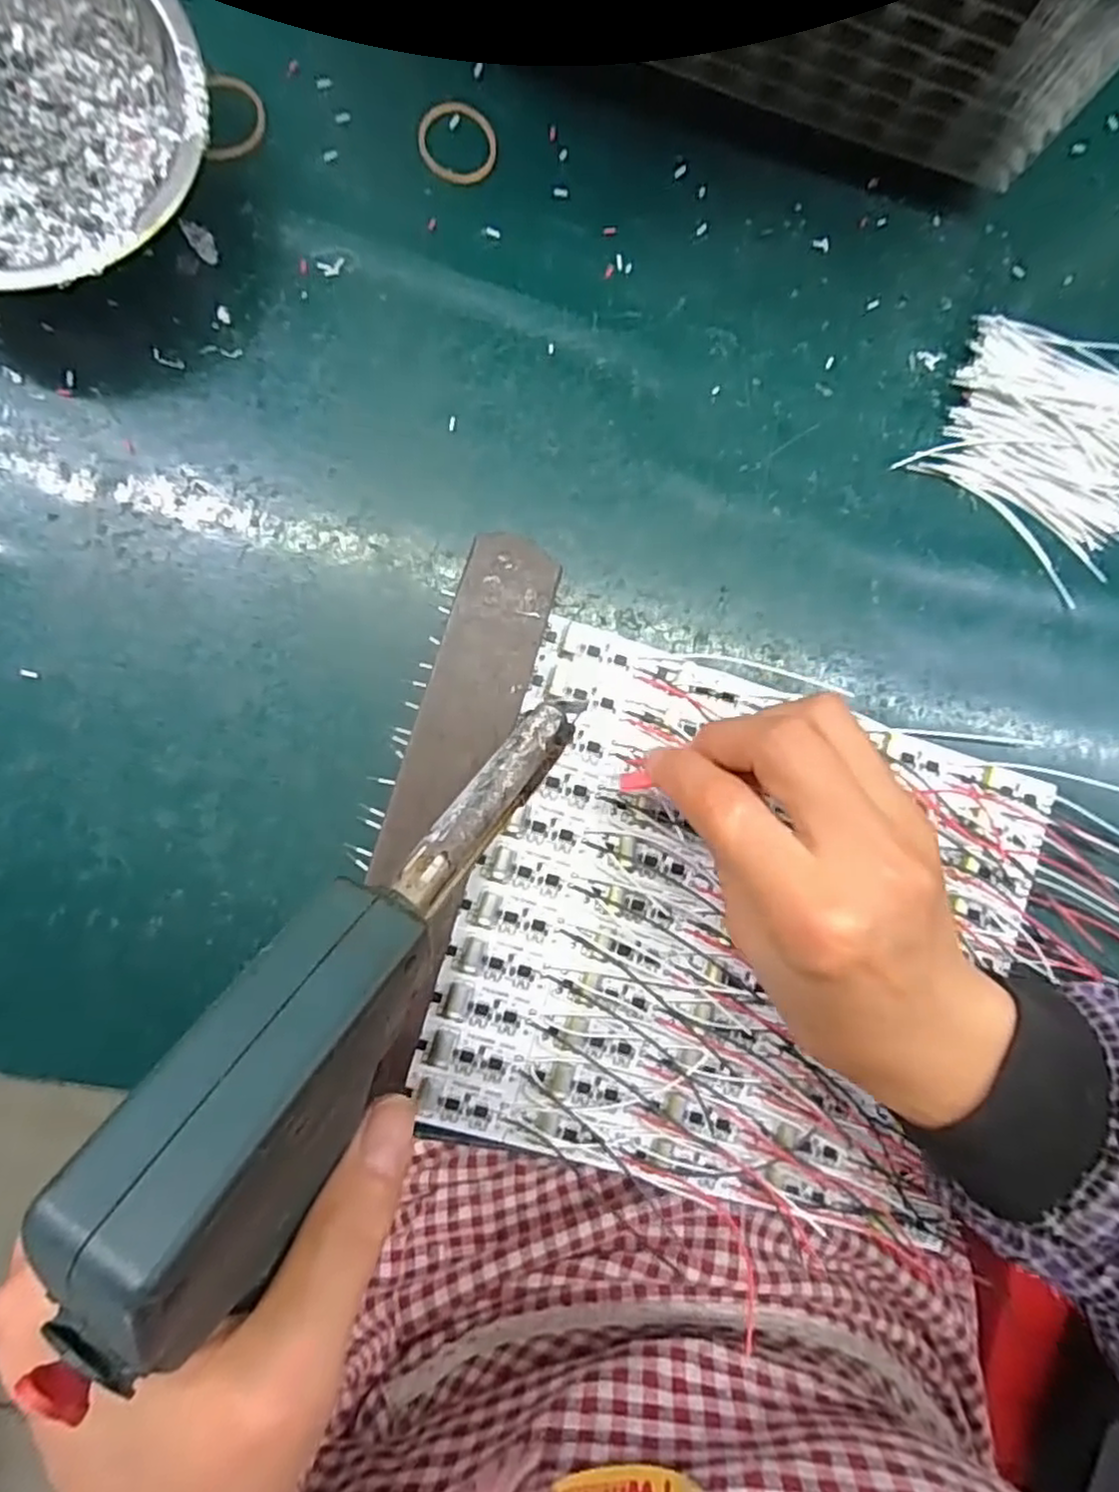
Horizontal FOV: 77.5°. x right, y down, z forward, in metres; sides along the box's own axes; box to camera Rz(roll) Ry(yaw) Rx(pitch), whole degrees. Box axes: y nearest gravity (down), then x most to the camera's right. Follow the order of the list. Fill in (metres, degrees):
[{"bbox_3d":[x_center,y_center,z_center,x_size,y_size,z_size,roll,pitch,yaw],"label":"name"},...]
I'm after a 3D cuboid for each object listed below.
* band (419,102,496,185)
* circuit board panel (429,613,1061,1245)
[{"bbox_3d":[-0.039,-0.234,0.269,0.029,0.004,0.031,-3,88,-8],"label":"band"},{"bbox_3d":[0.076,0.075,0.273,0.221,0.016,0.196,16,86,-7],"label":"circuit board panel"}]

